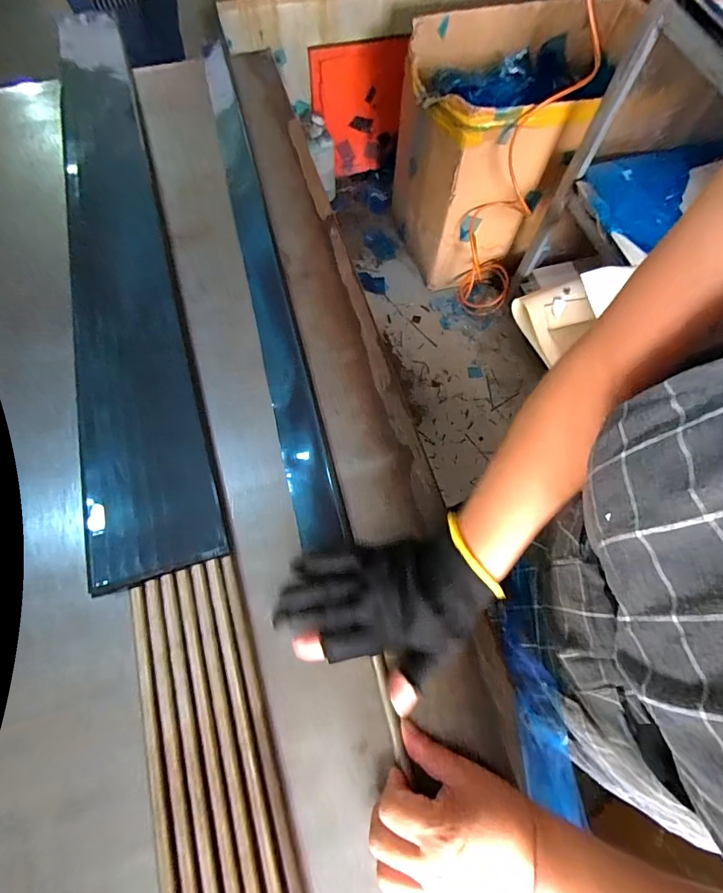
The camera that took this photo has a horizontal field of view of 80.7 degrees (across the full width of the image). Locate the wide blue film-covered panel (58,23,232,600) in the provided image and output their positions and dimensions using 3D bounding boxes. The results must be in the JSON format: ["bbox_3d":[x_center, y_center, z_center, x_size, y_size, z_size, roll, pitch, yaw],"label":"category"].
[{"bbox_3d":[-0.307,-0.274,0.526,0.114,0.024,0.848,-16,71,-8],"label":"wide blue film-covered panel"}]

